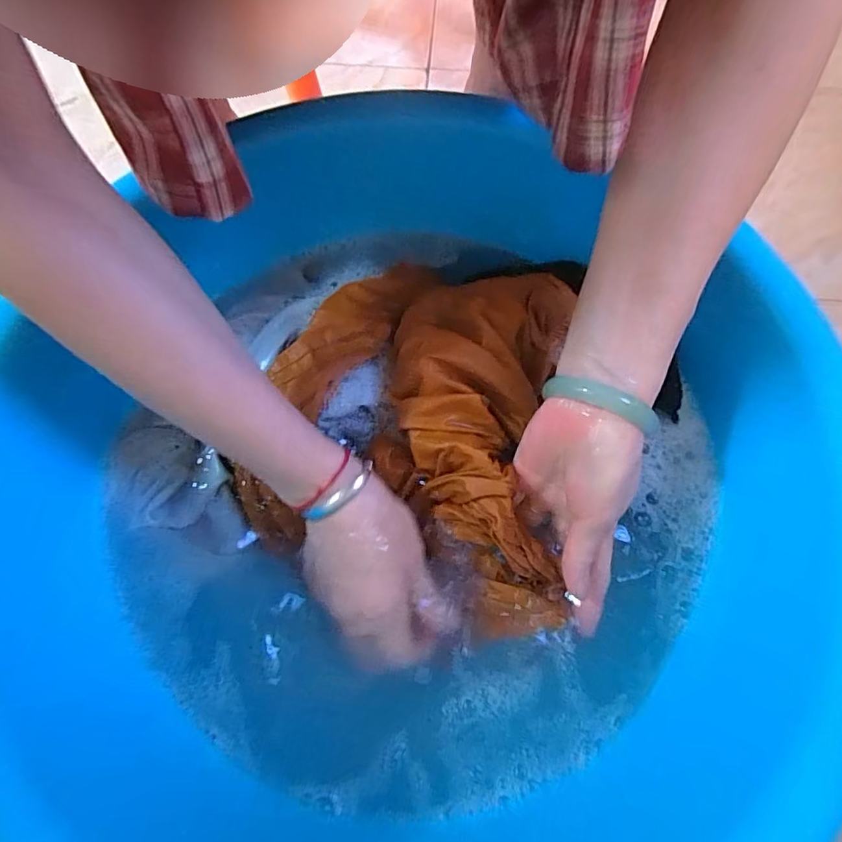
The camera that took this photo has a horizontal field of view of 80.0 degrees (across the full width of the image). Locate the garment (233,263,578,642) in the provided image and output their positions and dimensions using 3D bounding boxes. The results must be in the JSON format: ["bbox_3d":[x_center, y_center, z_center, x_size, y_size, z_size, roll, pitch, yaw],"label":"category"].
[{"bbox_3d":[-0.009,-0.002,0.353,0.216,0.060,0.259,6,70,2],"label":"garment"}]

